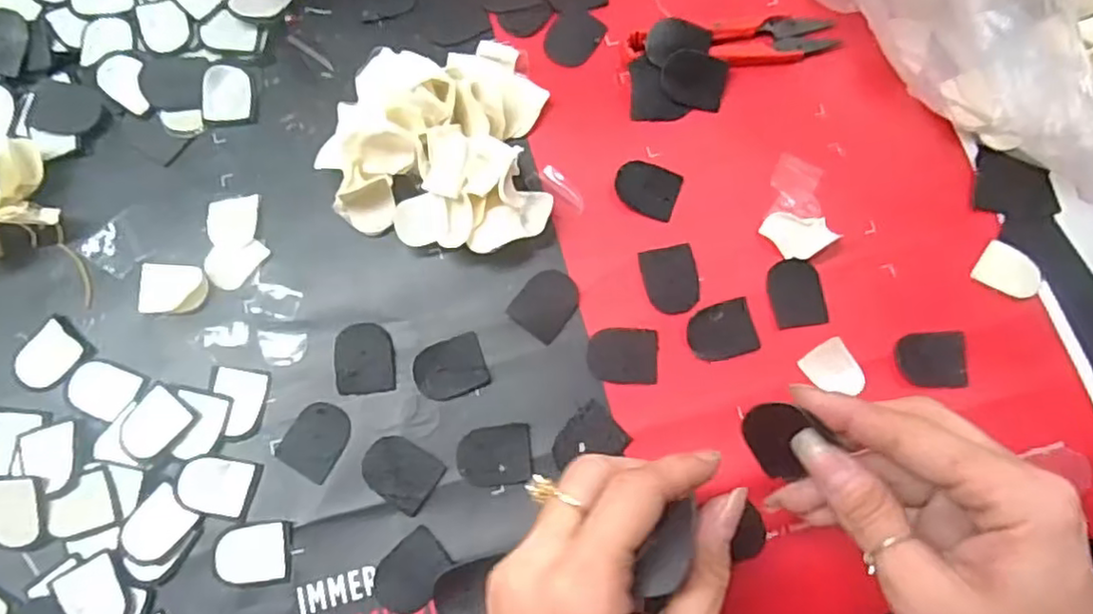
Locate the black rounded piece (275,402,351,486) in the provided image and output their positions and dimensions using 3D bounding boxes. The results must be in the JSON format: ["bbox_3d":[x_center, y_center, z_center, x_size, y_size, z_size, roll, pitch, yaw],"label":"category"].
[{"bbox_3d":[-0.109,0.062,0.312,0.027,0.004,0.033,29,78,5],"label":"black rounded piece"}]

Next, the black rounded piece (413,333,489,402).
[{"bbox_3d":[-0.046,0.029,0.320,0.034,0.004,0.028,-18,78,-5],"label":"black rounded piece"}]

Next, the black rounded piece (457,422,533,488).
[{"bbox_3d":[-0.024,0.070,0.312,0.035,0.004,0.027,-3,77,-2],"label":"black rounded piece"}]

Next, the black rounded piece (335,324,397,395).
[{"bbox_3d":[-0.088,0.024,0.321,0.028,0.004,0.034,-6,77,-3],"label":"black rounded piece"}]

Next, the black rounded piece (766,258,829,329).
[{"bbox_3d":[0.126,-0.007,0.332,0.028,0.004,0.034,-5,77,-2],"label":"black rounded piece"}]

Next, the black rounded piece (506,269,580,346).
[{"bbox_3d":[0.001,-0.002,0.327,0.026,0.006,0.034,38,79,7],"label":"black rounded piece"}]

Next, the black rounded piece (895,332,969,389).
[{"bbox_3d":[0.188,0.026,0.322,0.031,0.005,0.026,-1,77,-1],"label":"black rounded piece"}]

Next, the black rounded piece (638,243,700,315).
[{"bbox_3d":[0.063,-0.014,0.333,0.027,0.004,0.034,-11,78,-4],"label":"black rounded piece"}]

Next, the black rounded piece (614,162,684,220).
[{"bbox_3d":[0.052,-0.062,0.345,0.032,0.005,0.027,21,78,3],"label":"black rounded piece"}]

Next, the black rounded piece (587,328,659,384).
[{"bbox_3d":[0.038,0.023,0.324,0.034,0.004,0.027,3,77,-1],"label":"black rounded piece"}]

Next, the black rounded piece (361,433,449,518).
[{"bbox_3d":[-0.069,0.076,0.308,0.035,0.004,0.027,32,78,6],"label":"black rounded piece"}]

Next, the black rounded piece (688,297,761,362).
[{"bbox_3d":[0.087,0.012,0.326,0.034,0.004,0.027,-16,78,-5],"label":"black rounded piece"}]

